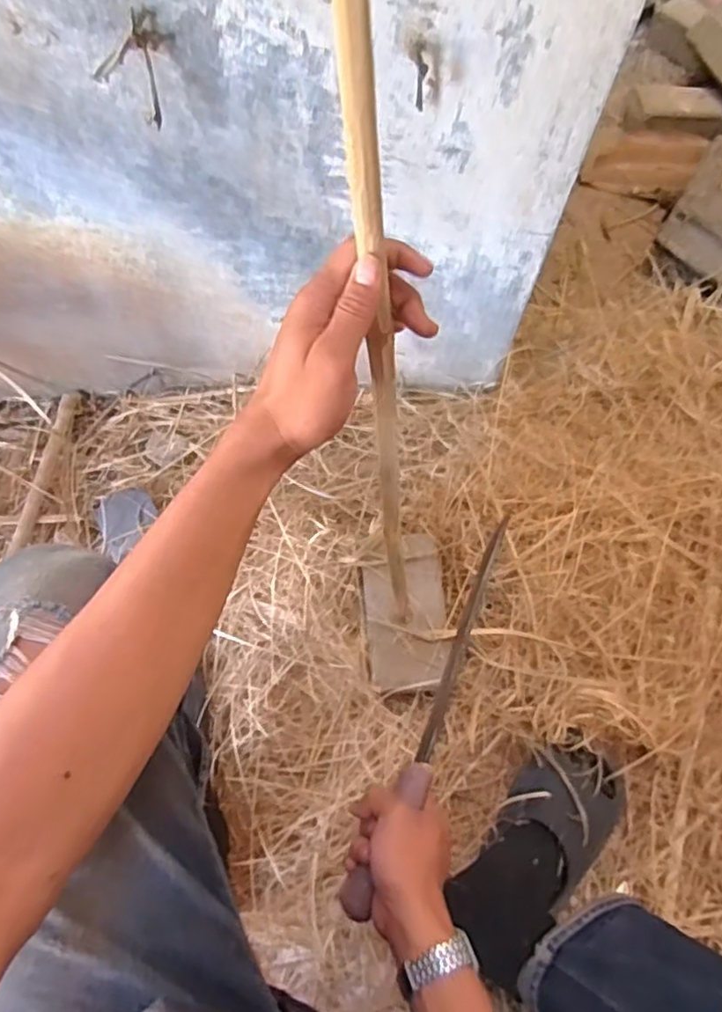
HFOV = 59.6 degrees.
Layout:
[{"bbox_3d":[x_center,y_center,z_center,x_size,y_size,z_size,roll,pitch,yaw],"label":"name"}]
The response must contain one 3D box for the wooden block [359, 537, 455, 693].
[{"bbox_3d":[0.059,0.130,0.829,0.103,0.028,0.200,-4,66,-4],"label":"wooden block"}]

